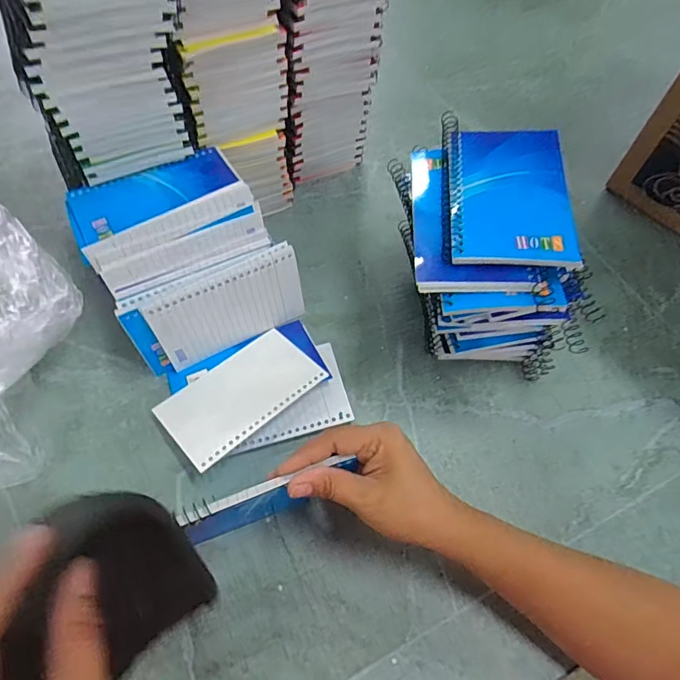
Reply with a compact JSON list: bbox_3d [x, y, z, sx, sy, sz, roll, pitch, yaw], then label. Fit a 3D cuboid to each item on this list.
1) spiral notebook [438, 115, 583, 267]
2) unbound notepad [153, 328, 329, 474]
[{"bbox_3d":[0.117,-0.113,0.329,0.086,0.009,0.143,1,61,11],"label":"spiral notebook"},{"bbox_3d":[-0.083,0.044,0.388,0.126,0.004,0.077,-35,54,-26],"label":"unbound notepad"}]

